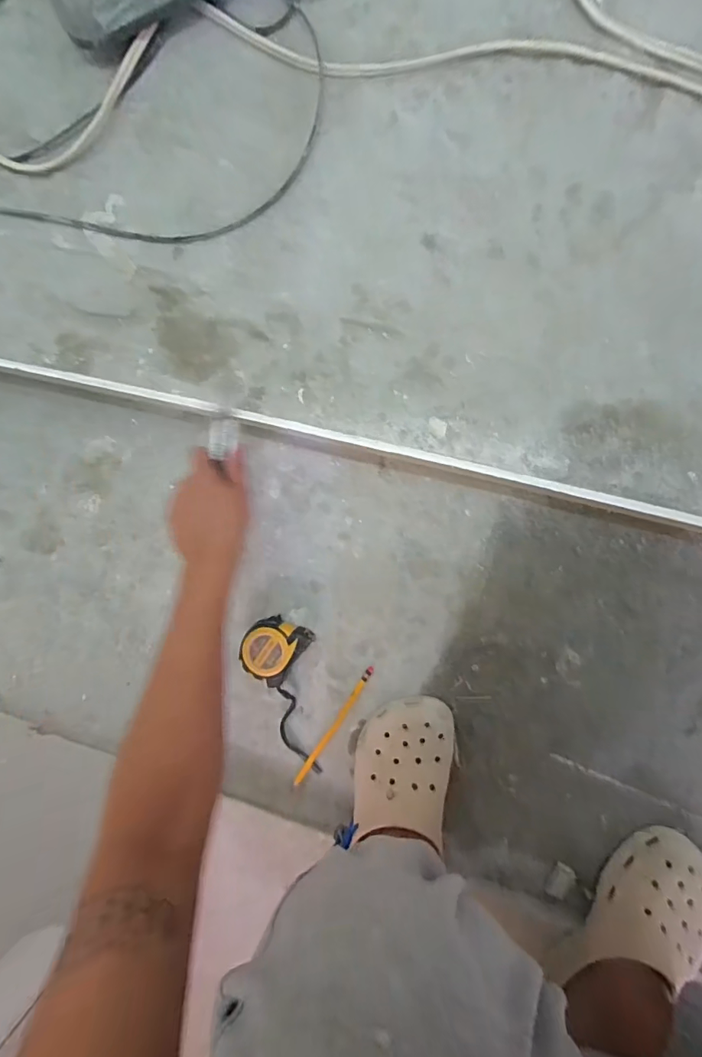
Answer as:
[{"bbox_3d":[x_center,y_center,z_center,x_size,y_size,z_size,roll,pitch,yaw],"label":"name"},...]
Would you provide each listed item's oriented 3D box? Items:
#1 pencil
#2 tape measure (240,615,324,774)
[{"bbox_3d":[-0.021,0.244,0.593,0.010,0.010,0.170,33,95,5],"label":"pencil"},{"bbox_3d":[-0.083,0.208,0.594,0.086,0.043,0.201,-6,91,7],"label":"tape measure"}]

